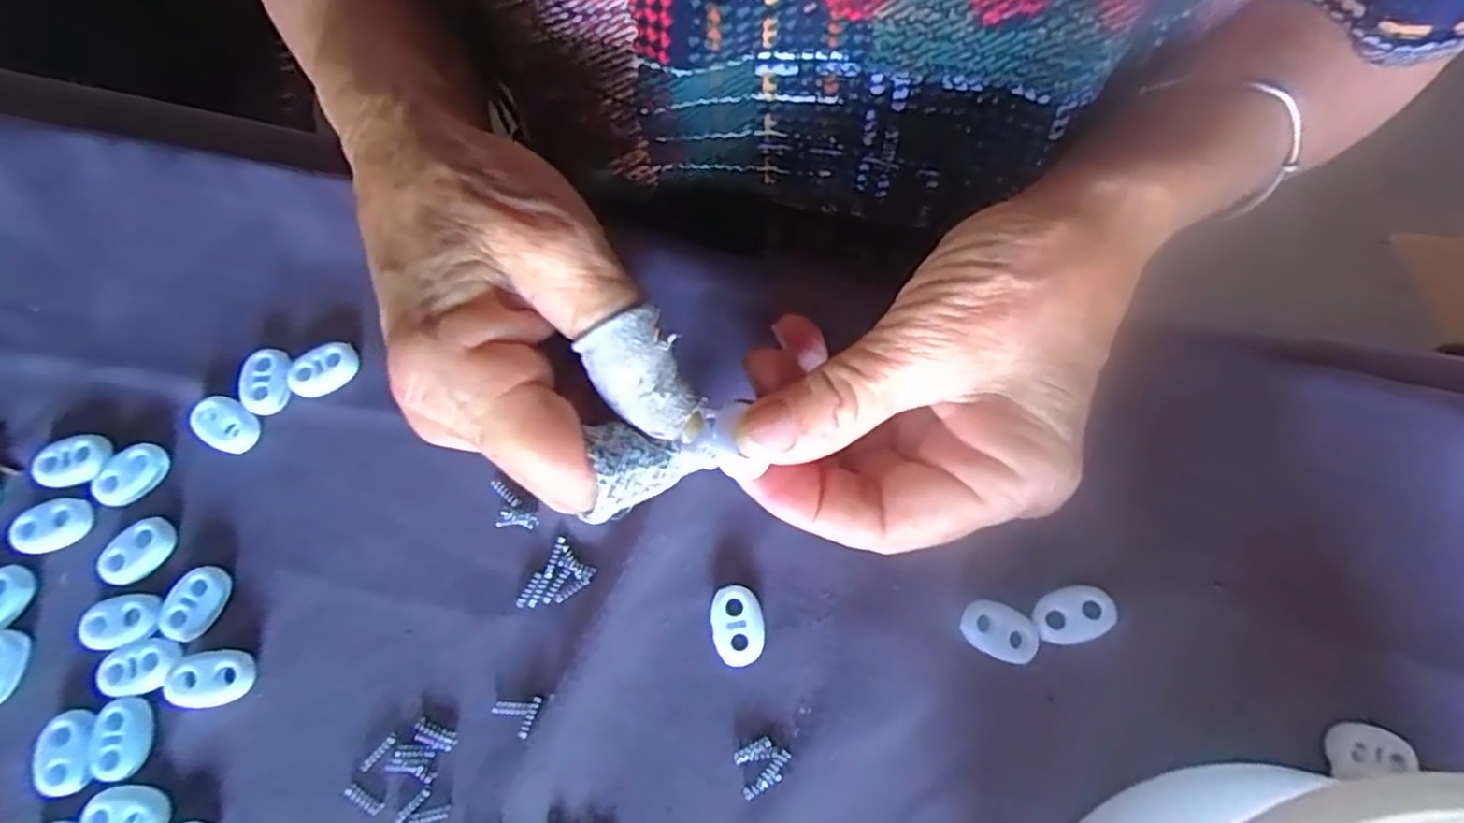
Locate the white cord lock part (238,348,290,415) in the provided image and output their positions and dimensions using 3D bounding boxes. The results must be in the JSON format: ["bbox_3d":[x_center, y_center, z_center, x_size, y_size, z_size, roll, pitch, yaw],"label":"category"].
[{"bbox_3d":[-0.154,-0.010,0.228,0.014,0.008,0.021,-3,76,1],"label":"white cord lock part"}]

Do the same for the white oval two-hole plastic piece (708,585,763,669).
[{"bbox_3d":[0.001,0.065,0.207,0.015,0.005,0.023,-13,76,-2],"label":"white oval two-hole plastic piece"}]

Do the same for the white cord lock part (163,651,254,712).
[{"bbox_3d":[-0.153,0.079,0.201,0.022,0.005,0.016,3,77,-15],"label":"white cord lock part"}]

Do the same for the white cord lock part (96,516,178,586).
[{"bbox_3d":[-0.185,0.043,0.213,0.014,0.005,0.022,36,80,10],"label":"white cord lock part"}]

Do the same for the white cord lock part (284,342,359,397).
[{"bbox_3d":[-0.137,-0.013,0.230,0.022,0.007,0.012,-28,77,-5],"label":"white cord lock part"}]

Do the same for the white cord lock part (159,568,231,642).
[{"bbox_3d":[-0.164,0.058,0.209,0.015,0.005,0.022,21,77,6],"label":"white cord lock part"}]

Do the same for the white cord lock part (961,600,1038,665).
[{"bbox_3d":[0.080,0.065,0.204,0.022,0.005,0.015,25,78,7],"label":"white cord lock part"}]

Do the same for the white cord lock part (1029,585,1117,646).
[{"bbox_3d":[0.101,0.060,0.203,0.022,0.009,0.015,-20,76,-3],"label":"white cord lock part"}]

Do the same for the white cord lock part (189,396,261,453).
[{"bbox_3d":[-0.166,0.004,0.224,0.022,0.008,0.015,19,77,6],"label":"white cord lock part"}]

